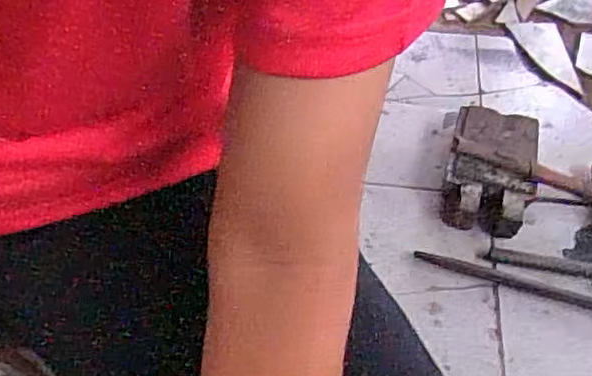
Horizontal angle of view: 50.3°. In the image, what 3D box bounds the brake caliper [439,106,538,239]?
[{"bbox_3d":[0.287,-0.040,0.923,0.123,0.078,0.225,15,50,12],"label":"brake caliper"}]

